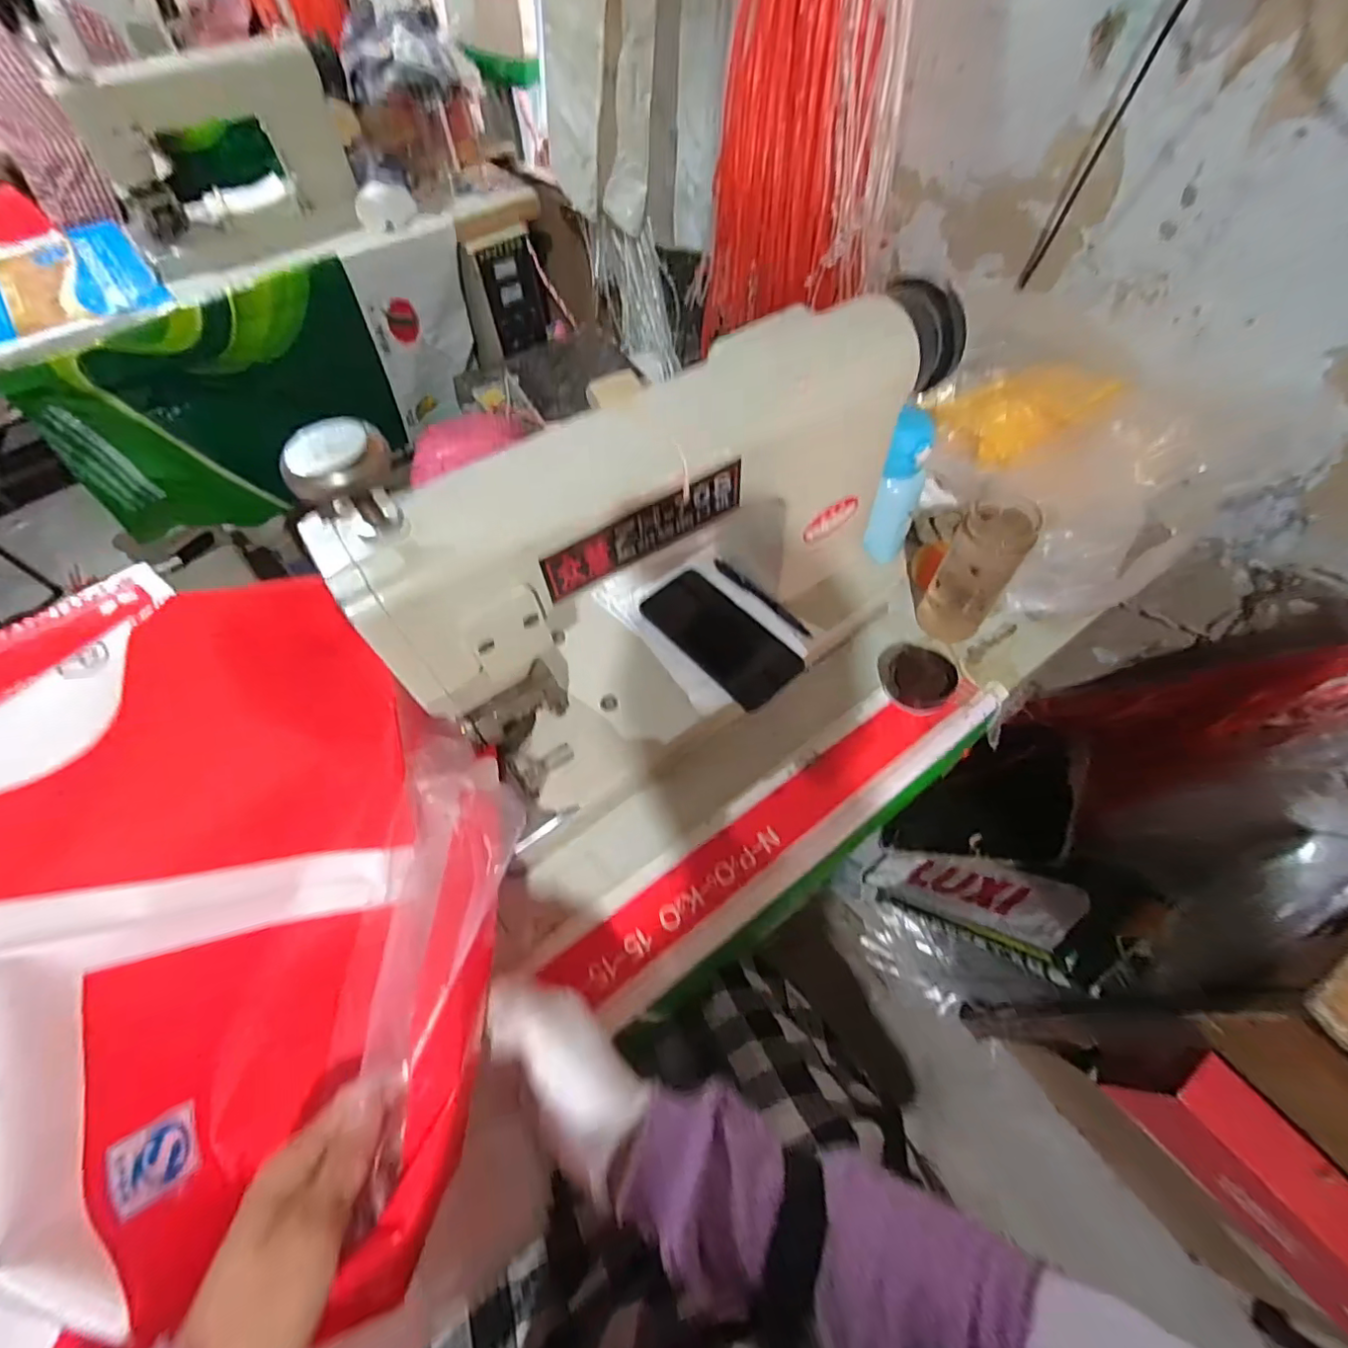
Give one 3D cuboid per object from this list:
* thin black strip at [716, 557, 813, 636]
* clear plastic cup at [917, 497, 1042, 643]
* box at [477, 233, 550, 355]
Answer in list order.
[{"bbox_3d":[0.090,-0.081,0.587,0.008,0.016,0.131,-40,64,-19],"label":"thin black strip"},{"bbox_3d":[0.302,-0.102,0.573,0.062,0.157,0.057,27,64,19],"label":"clear plastic cup"},{"bbox_3d":[-0.379,-0.907,1.375,0.133,0.216,0.036,-35,62,-17],"label":"box"}]

